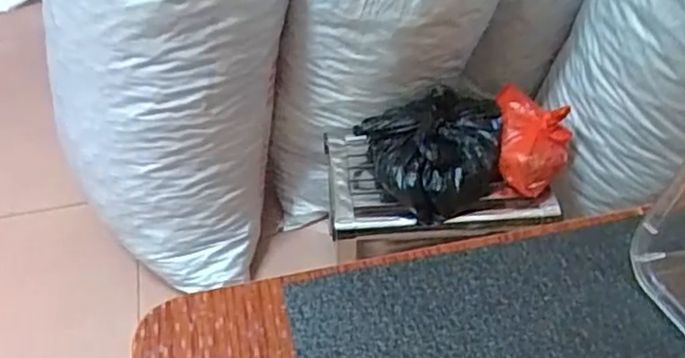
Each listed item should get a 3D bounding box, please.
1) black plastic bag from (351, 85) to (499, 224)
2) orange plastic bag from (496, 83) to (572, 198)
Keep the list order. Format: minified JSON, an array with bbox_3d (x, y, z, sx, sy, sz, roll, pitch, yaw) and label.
[{"bbox_3d":[0.124,-0.037,0.821,0.181,0.079,0.153,-7,44,-6],"label":"black plastic bag"},{"bbox_3d":[0.252,-0.060,0.853,0.089,0.063,0.167,4,44,6],"label":"orange plastic bag"}]

